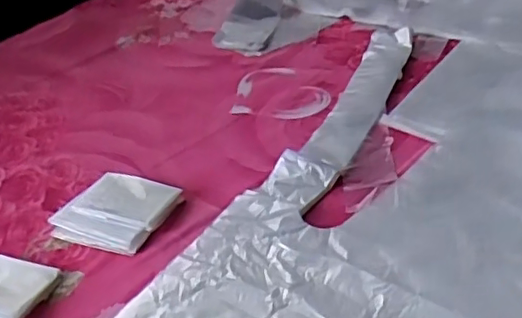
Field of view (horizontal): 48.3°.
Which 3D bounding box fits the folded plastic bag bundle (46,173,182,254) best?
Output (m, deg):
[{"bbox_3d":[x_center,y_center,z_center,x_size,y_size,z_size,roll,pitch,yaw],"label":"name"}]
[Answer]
[{"bbox_3d":[-0.132,0.046,0.536,0.096,0.017,0.084,9,39,16],"label":"folded plastic bag bundle"}]

